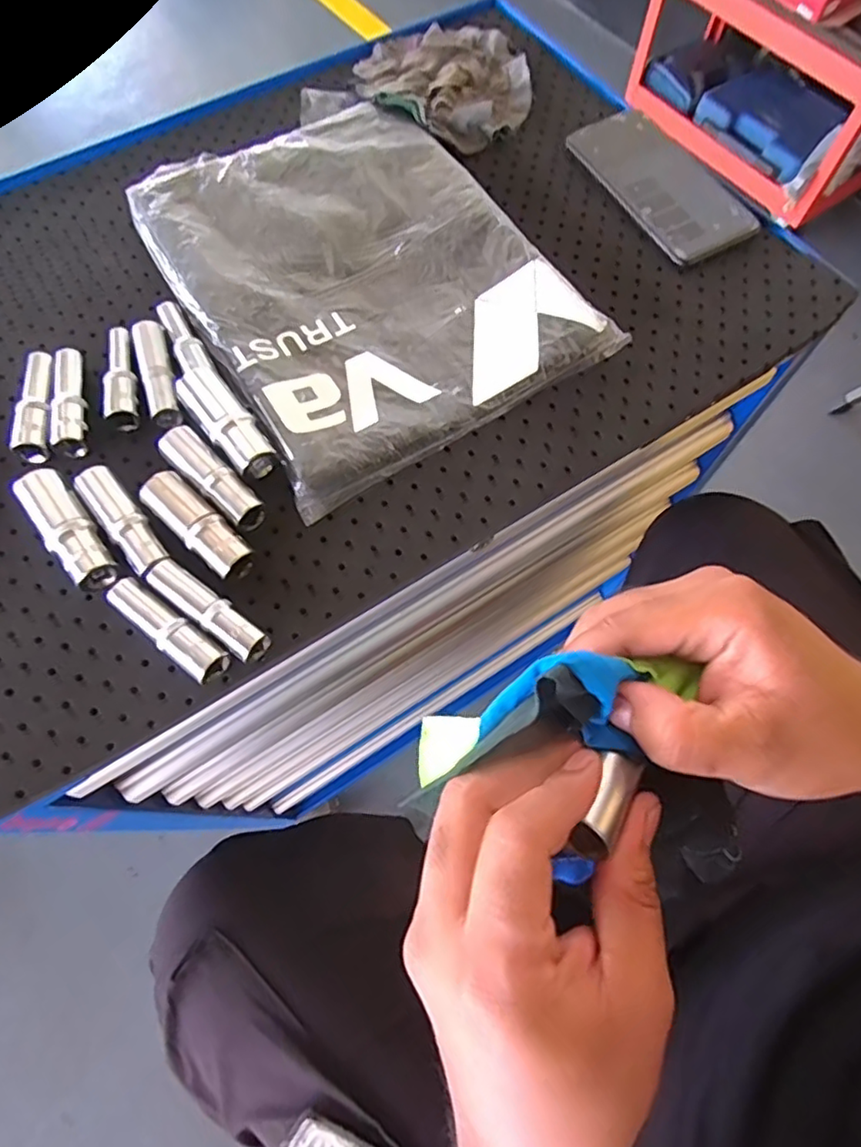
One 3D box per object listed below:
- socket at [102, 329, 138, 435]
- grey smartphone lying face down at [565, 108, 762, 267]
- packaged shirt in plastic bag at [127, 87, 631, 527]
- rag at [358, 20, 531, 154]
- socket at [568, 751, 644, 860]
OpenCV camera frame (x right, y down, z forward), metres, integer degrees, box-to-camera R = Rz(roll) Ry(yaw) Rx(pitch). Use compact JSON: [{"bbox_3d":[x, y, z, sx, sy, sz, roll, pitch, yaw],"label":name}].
[{"bbox_3d":[-0.208,-0.134,0.414,0.020,0.014,0.079,-10,69,-4],"label":"socket"},{"bbox_3d":[0.182,-0.315,0.489,0.074,0.011,0.163,-26,71,-10],"label":"grey smartphone lying face down"},{"bbox_3d":[-0.061,-0.229,0.448,0.233,0.016,0.332,-30,71,-11],"label":"packaged shirt in plastic bag"},{"bbox_3d":[0.013,-0.435,0.533,0.144,0.027,0.168,-9,69,-3],"label":"rag"},{"bbox_3d":[0.062,0.080,0.213,0.015,0.013,0.040,34,56,13],"label":"socket"}]

